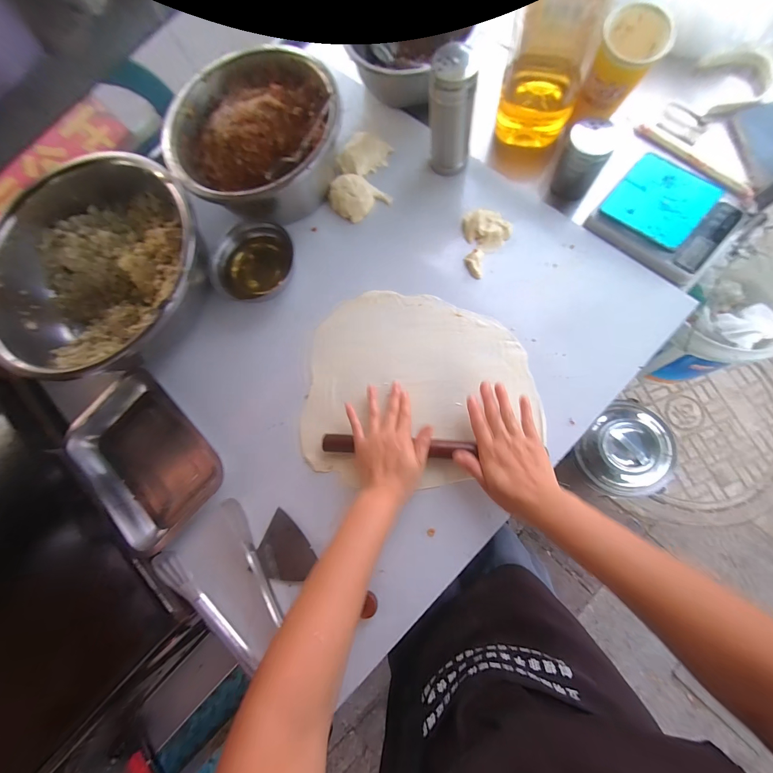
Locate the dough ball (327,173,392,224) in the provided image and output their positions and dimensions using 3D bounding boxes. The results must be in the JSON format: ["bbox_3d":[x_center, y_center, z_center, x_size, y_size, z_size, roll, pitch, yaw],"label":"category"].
[{"bbox_3d":[-0.050,-0.317,0.551,0.091,0.032,0.066,28,82,11],"label":"dough ball"}]

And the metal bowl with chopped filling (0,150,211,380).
[{"bbox_3d":[-0.444,-0.180,0.524,0.343,0.119,0.315,-1,78,5],"label":"metal bowl with chopped filling"}]

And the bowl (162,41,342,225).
[{"bbox_3d":[-0.203,-0.398,0.535,0.270,0.091,0.247,-7,79,5],"label":"bowl"}]

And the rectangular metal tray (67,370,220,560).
[{"bbox_3d":[-0.376,0.108,0.512,0.168,0.052,0.247,-42,77,-4],"label":"rectangular metal tray"}]

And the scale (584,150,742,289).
[{"bbox_3d":[0.406,-0.250,0.474,0.159,0.028,0.138,38,84,12],"label":"scale"}]

